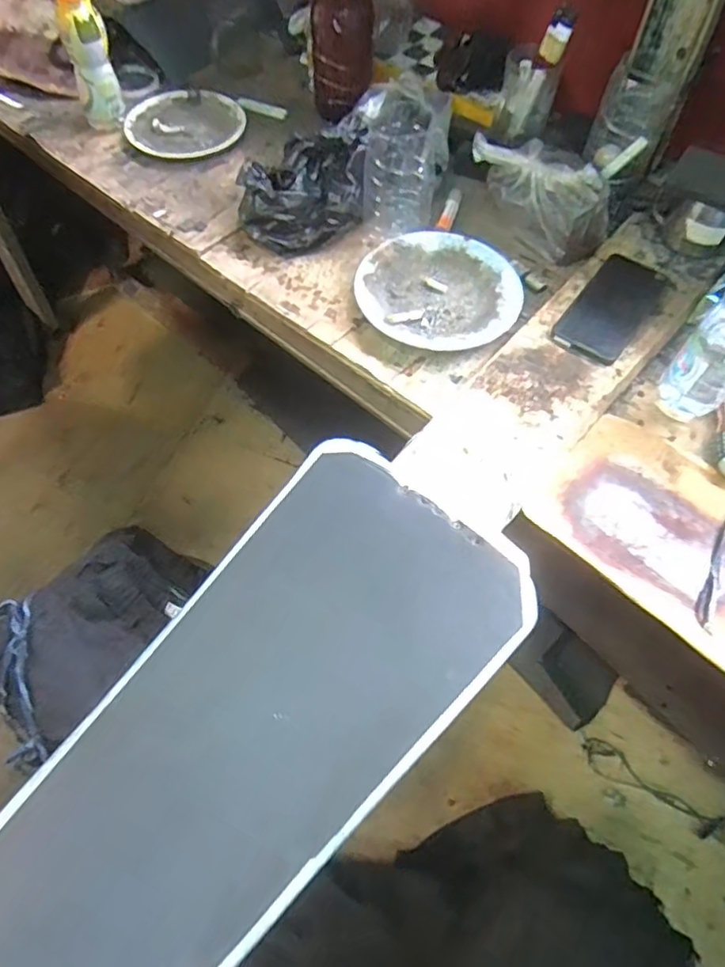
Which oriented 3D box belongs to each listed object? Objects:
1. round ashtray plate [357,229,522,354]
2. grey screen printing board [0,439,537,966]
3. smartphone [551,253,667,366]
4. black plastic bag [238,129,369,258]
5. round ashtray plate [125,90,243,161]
[{"bbox_3d":[0.092,-0.236,0.728,0.192,0.027,0.182,0,62,0],"label":"round ashtray plate"},{"bbox_3d":[-0.084,0.188,0.470,0.235,0.023,0.501,35,68,17],"label":"grey screen printing board"},{"bbox_3d":[0.295,-0.211,0.707,0.077,0.005,0.173,32,67,16],"label":"smartphone"},{"bbox_3d":[-0.073,-0.365,0.751,0.158,0.104,0.087,-12,63,-6],"label":"black plastic bag"},{"bbox_3d":[-0.264,-0.543,0.898,0.171,0.015,0.167,0,62,0],"label":"round ashtray plate"}]

